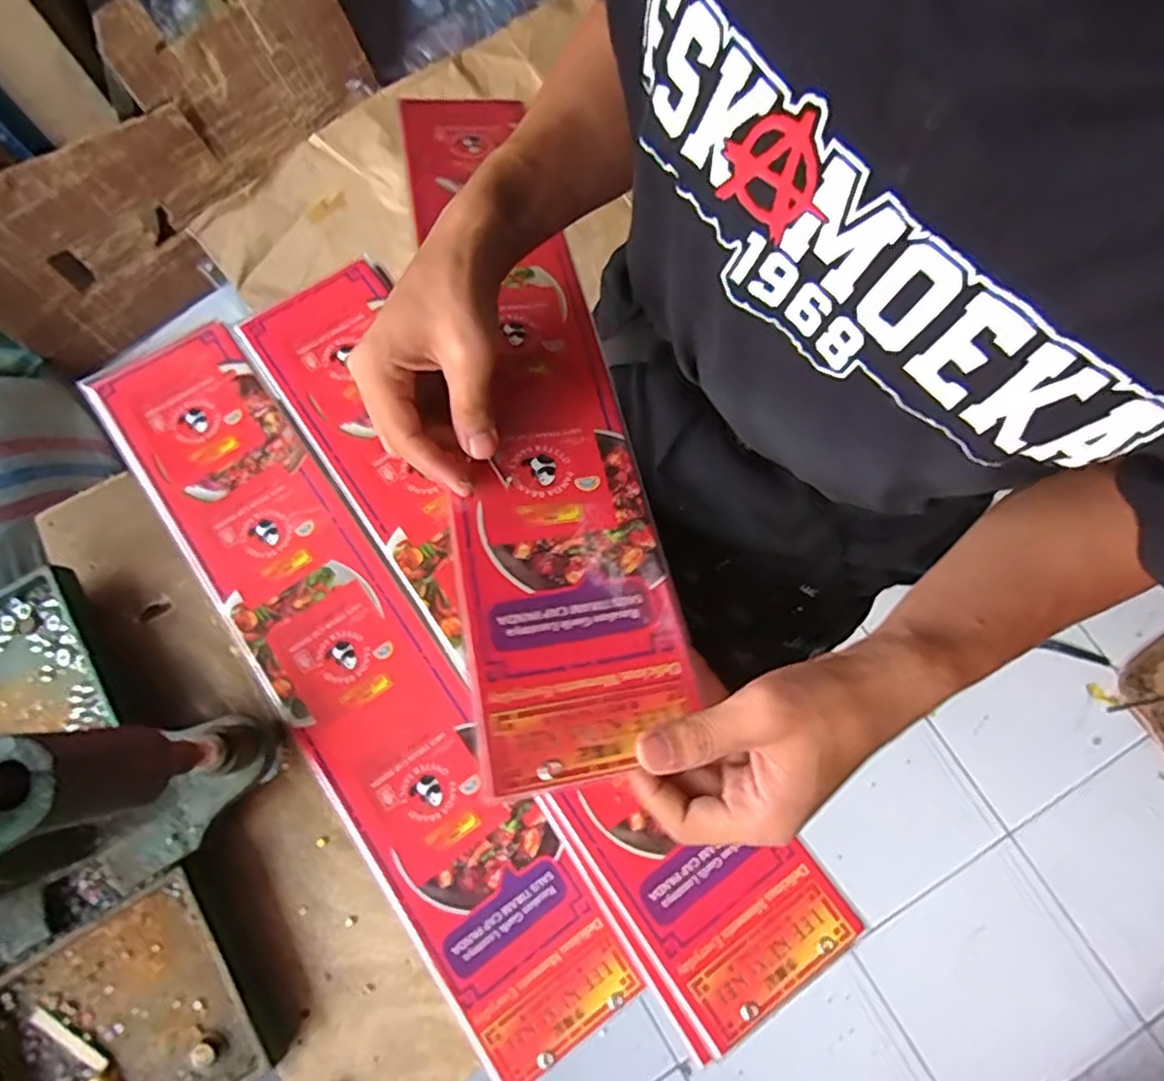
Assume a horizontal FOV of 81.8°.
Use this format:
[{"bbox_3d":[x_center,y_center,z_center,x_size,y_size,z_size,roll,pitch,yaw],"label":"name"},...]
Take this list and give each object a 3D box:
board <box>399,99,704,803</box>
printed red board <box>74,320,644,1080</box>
[{"bbox_3d":[-0.045,-0.132,0.444,0.107,0.012,0.562,-8,61,-9],"label":"board"},{"bbox_3d":[-0.170,0.079,0.468,0.119,0.011,0.561,-35,78,-10],"label":"printed red board"}]

